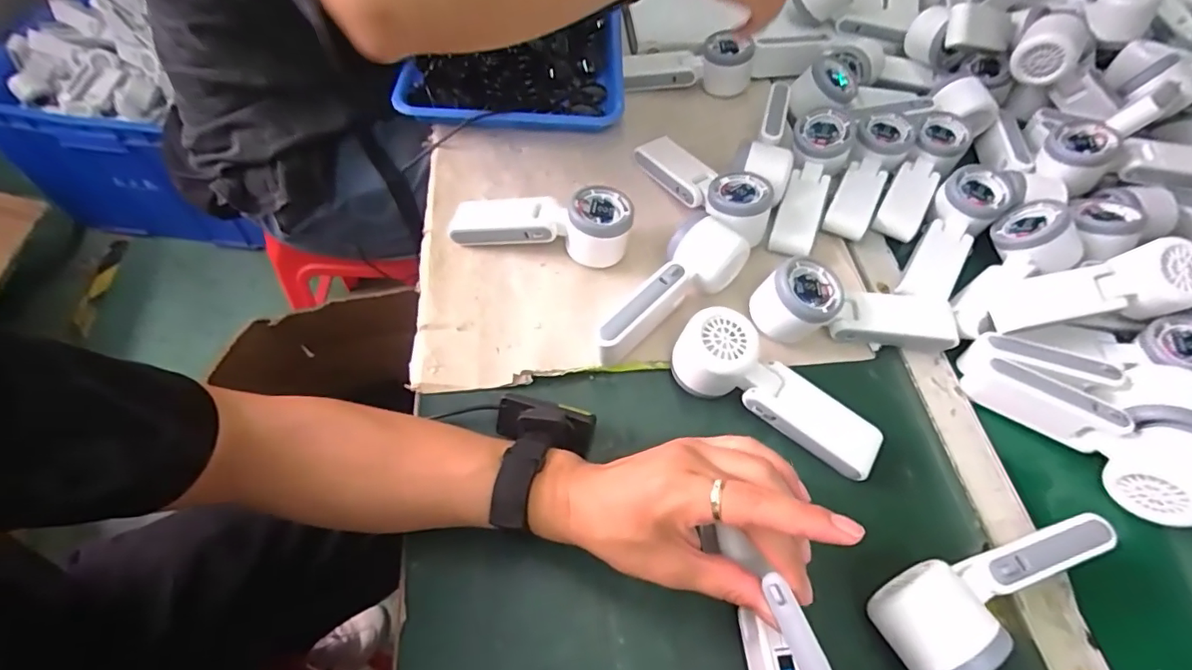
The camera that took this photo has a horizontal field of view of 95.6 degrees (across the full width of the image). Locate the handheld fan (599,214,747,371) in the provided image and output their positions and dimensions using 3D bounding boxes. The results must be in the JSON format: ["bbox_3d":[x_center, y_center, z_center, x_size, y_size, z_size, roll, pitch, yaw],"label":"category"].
[{"bbox_3d":[0.054,-0.040,0.457,0.154,0.058,0.052,-33,66,-23],"label":"handheld fan"}]

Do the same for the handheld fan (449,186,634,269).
[{"bbox_3d":[-0.049,-0.096,0.495,0.168,0.058,0.063,3,56,13],"label":"handheld fan"}]

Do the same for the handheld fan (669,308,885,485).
[{"bbox_3d":[0.139,0.040,0.407,0.160,0.050,0.057,26,59,12],"label":"handheld fan"}]

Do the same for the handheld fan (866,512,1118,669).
[{"bbox_3d":[0.249,0.154,0.341,0.161,0.054,0.054,-22,62,-18],"label":"handheld fan"}]

